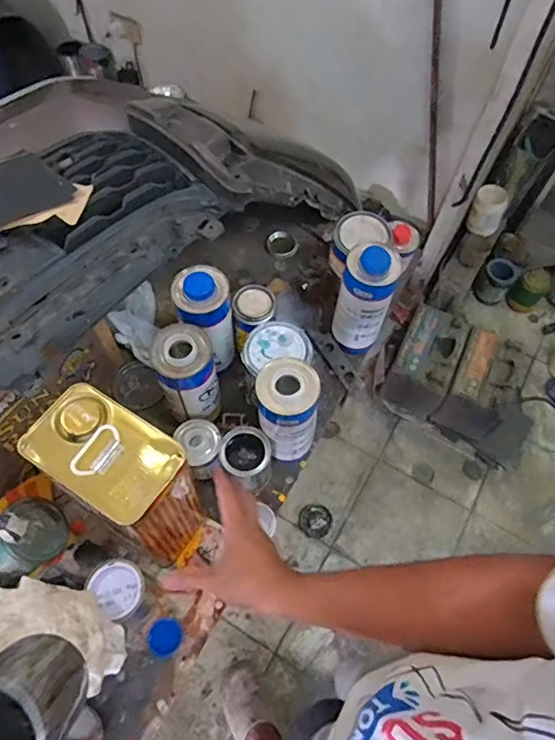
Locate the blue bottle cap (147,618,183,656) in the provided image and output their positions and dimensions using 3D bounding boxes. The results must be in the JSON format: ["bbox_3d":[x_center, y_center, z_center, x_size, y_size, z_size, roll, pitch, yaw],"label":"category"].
[{"bbox_3d":[-0.151,0.359,0.689,0.045,0.012,0.044,1,62,-2],"label":"blue bottle cap"}]

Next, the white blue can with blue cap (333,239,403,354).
[{"bbox_3d":[0.140,-0.115,0.832,0.079,0.194,0.075,1,62,-2],"label":"white blue can with blue cap"}]

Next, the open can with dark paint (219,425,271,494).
[{"bbox_3d":[-0.048,0.135,0.767,0.070,0.087,0.075,1,62,-2],"label":"open can with dark paint"}]

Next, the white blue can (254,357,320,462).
[{"bbox_3d":[0.011,0.060,0.725,0.079,0.186,0.074,1,62,-2],"label":"white blue can"}]

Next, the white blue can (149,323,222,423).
[{"bbox_3d":[-0.132,0.012,0.744,0.083,0.153,0.086,-21,65,-13],"label":"white blue can"}]

